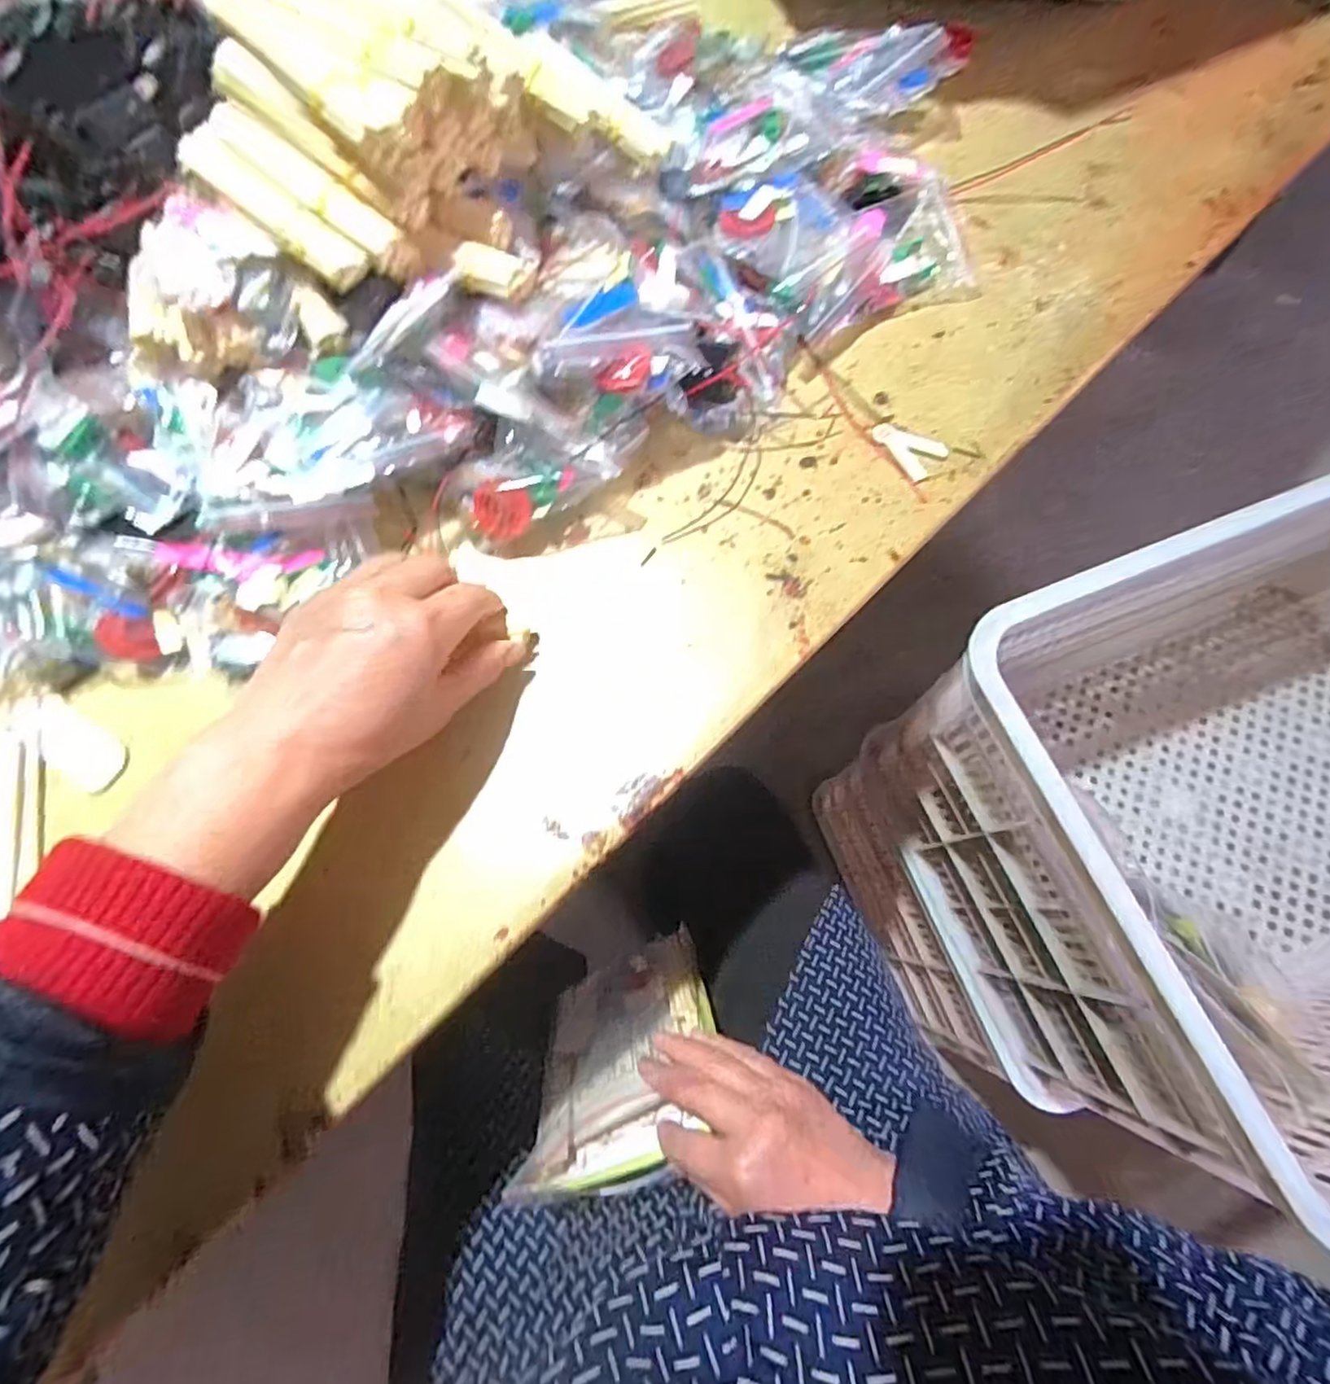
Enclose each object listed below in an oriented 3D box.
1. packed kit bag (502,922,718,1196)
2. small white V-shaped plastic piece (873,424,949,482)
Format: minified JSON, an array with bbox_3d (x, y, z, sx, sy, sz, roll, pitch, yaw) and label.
[{"bbox_3d":[-0.030,0.260,0.477,0.130,0.208,0.033,-24,108,5],"label":"packed kit bag"},{"bbox_3d":[0.152,-0.153,0.399,0.031,0.004,0.045,-32,73,-9],"label":"small white V-shaped plastic piece"}]

